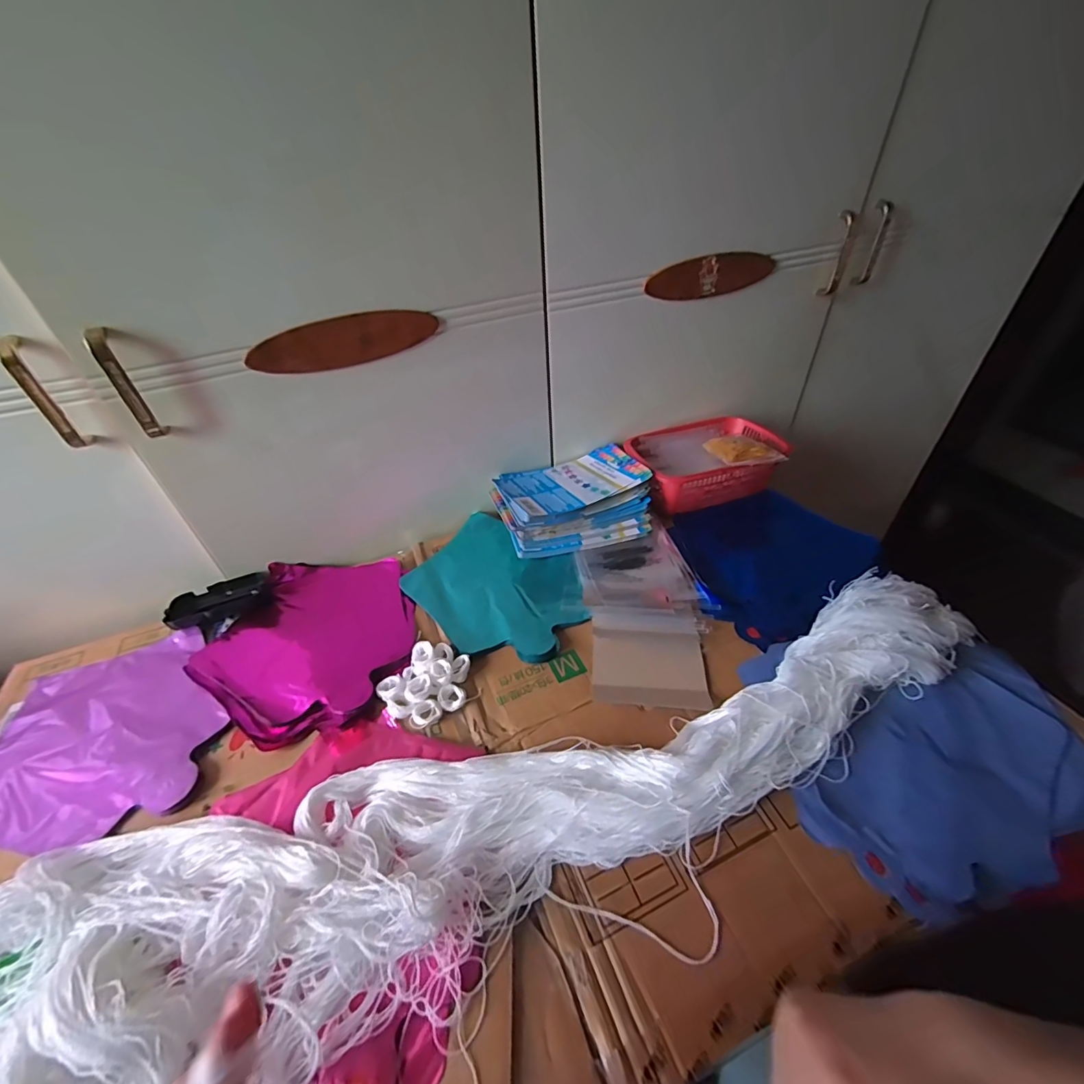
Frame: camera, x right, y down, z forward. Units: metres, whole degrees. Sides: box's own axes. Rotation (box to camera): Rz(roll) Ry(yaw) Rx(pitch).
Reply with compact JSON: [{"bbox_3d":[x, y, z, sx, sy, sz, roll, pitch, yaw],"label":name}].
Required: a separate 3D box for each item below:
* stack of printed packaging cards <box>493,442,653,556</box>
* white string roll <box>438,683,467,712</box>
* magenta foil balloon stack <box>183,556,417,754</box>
[{"bbox_3d":[0.041,-0.061,0.671,0.204,0.065,0.147,-16,44,-13],"label":"stack of printed packaging cards"},{"bbox_3d":[-0.089,0.154,0.481,0.026,0.010,0.024,-23,46,-20],"label":"white string roll"},{"bbox_3d":[-0.262,0.111,0.556,0.229,0.024,0.239,-3,42,1],"label":"magenta foil balloon stack"}]

